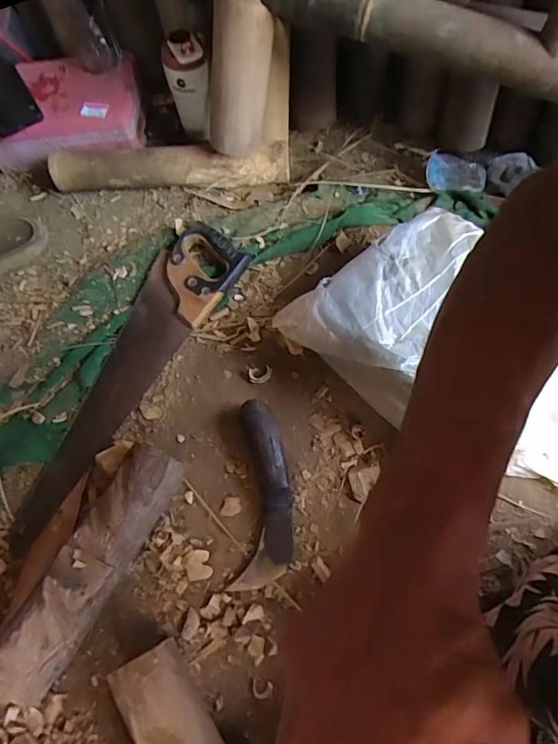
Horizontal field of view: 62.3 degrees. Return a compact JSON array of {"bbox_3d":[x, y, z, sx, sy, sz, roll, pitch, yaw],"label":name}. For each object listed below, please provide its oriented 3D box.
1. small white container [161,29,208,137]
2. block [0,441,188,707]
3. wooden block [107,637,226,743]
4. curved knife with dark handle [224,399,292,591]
[{"bbox_3d":[-0.144,-0.461,0.764,0.069,0.152,0.057,-14,66,-5],"label":"small white container"},{"bbox_3d":[-0.203,0.214,0.512,0.070,0.068,0.274,23,68,14],"label":"block"},{"bbox_3d":[-0.099,0.352,0.448,0.069,0.058,0.156,-32,66,-12],"label":"wooden block"},{"bbox_3d":[-0.018,0.143,0.556,0.064,0.037,0.213,-1,65,2],"label":"curved knife with dark handle"}]

